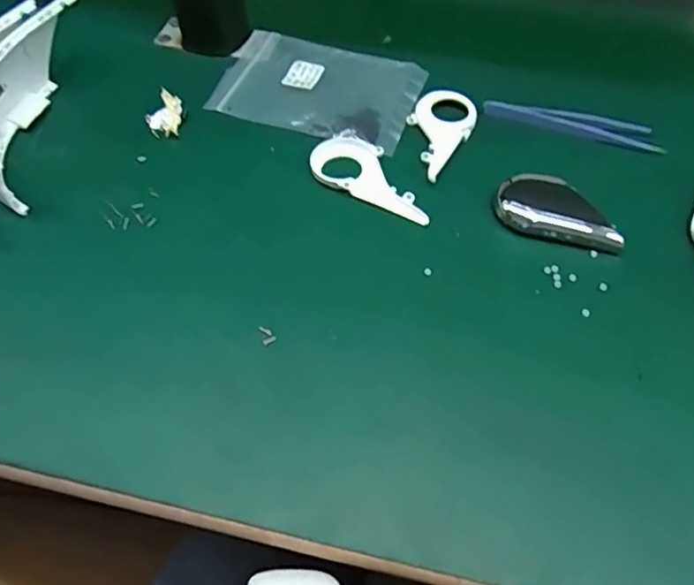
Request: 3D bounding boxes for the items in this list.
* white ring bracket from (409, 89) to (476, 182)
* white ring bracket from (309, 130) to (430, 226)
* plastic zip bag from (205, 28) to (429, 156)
[{"bbox_3d":[0.063,-0.116,0.423,0.045,0.004,0.089,22,60,13],"label":"white ring bracket"},{"bbox_3d":[0.019,-0.077,0.395,0.093,0.005,0.048,32,62,18],"label":"white ring bracket"},{"bbox_3d":[-0.022,-0.160,0.456,0.151,0.008,0.101,18,59,10],"label":"plastic zip bag"}]

